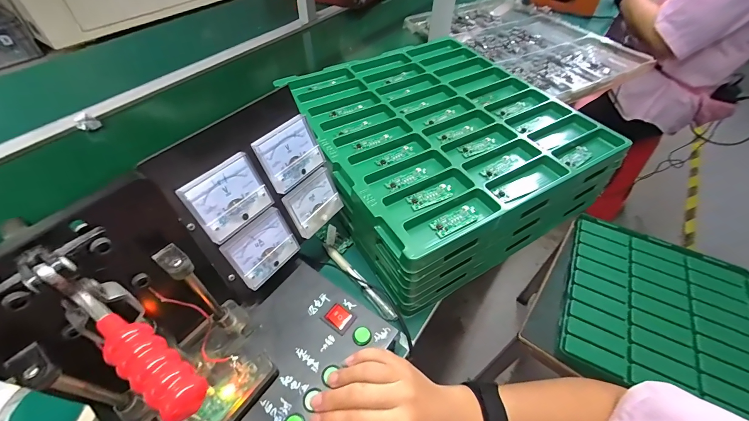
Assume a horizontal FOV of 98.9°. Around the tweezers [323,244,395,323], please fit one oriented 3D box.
[{"bbox_3d":[-0.022,0.087,0.410,0.013,0.008,0.138,-32,57,-25],"label":"tweezers"}]

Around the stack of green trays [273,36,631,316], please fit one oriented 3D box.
[{"bbox_3d":[0.096,-0.112,0.509,0.367,0.098,0.398,-23,54,-19],"label":"stack of green trays"}]

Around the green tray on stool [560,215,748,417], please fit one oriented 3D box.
[{"bbox_3d":[0.609,0.208,0.672,0.366,0.027,0.375,21,52,16],"label":"green tray on stool"}]

